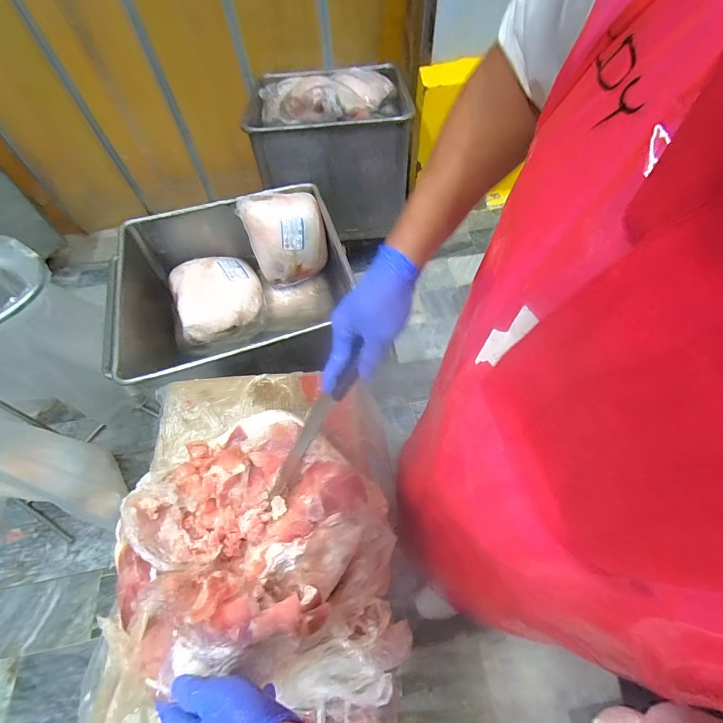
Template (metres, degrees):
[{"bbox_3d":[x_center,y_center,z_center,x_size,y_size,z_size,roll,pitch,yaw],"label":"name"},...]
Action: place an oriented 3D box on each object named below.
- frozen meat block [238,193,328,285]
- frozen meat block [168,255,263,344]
[{"bbox_3d":[-0.264,-0.432,1.274,0.266,0.259,0.167,-14,59,-6],"label":"frozen meat block"},{"bbox_3d":[-0.493,-0.244,1.227,0.276,0.145,0.290,-19,59,-9],"label":"frozen meat block"}]

